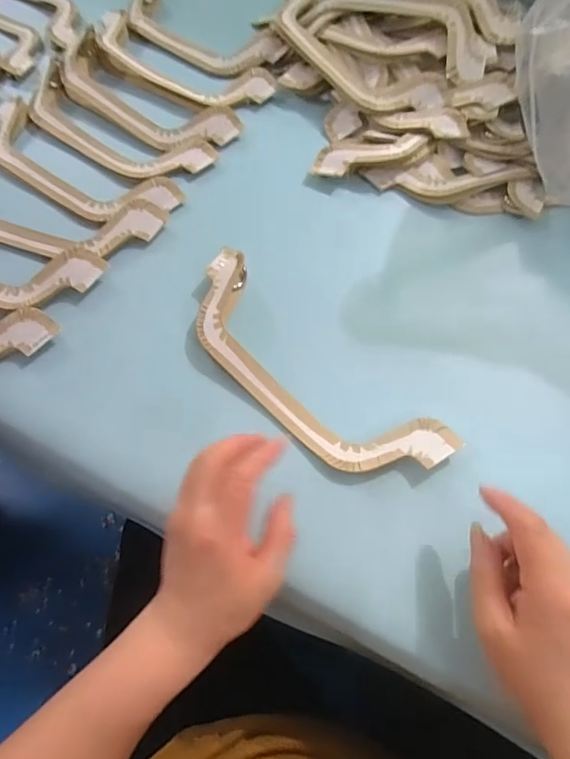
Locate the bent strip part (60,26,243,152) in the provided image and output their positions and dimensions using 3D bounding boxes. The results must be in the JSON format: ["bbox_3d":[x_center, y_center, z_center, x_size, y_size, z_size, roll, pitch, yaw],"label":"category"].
[{"bbox_3d":[-0.166,-0.325,0.528,0.241,0.019,0.086,33,71,14],"label":"bent strip part"}]

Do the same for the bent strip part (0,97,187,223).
[{"bbox_3d":[-0.238,-0.235,0.493,0.276,0.018,0.085,32,70,14],"label":"bent strip part"}]

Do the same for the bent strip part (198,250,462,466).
[{"bbox_3d":[0.013,-0.008,0.383,0.258,0.027,0.082,42,73,17],"label":"bent strip part"}]

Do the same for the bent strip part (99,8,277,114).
[{"bbox_3d":[-0.139,-0.381,0.556,0.257,0.015,0.090,31,70,14],"label":"bent strip part"}]

